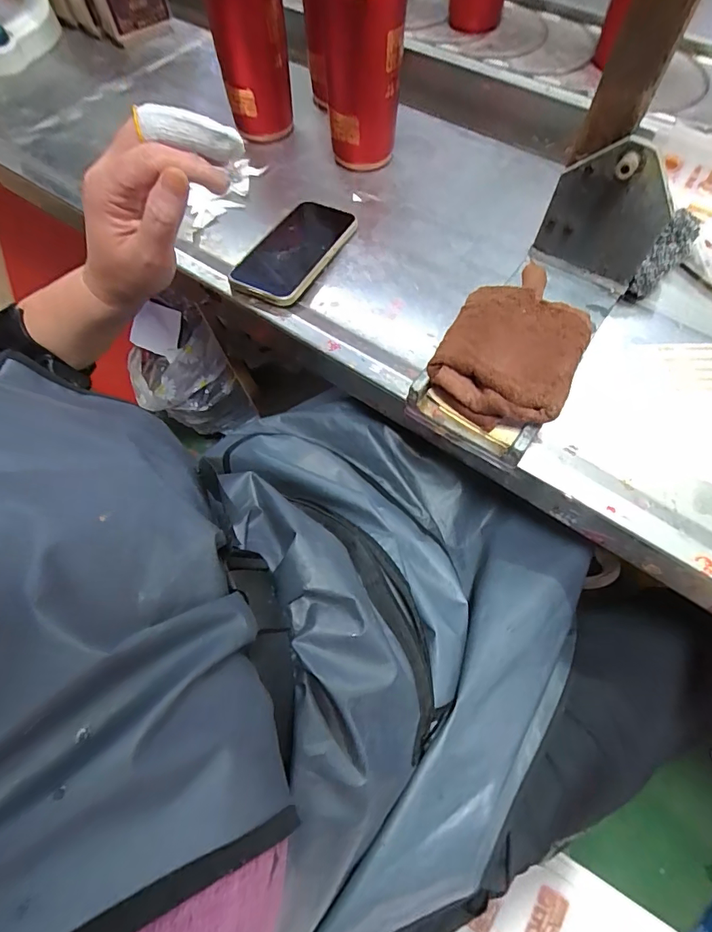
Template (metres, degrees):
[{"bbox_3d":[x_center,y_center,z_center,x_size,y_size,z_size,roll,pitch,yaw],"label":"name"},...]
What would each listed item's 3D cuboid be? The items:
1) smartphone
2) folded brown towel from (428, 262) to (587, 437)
[{"bbox_3d":[-0.067,-0.228,0.477,0.087,0.014,0.152,24,64,19],"label":"smartphone"},{"bbox_3d":[0.132,-0.102,0.376,0.101,0.029,0.148,26,69,13],"label":"folded brown towel"}]

